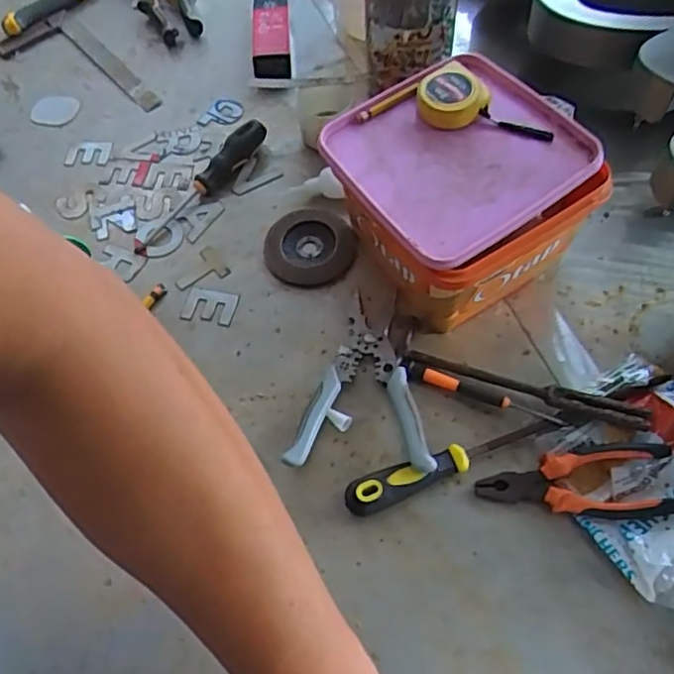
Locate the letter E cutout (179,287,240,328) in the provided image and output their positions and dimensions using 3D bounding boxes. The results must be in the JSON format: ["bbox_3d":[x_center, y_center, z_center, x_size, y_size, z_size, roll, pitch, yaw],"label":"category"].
[{"bbox_3d":[-0.130,-0.031,0.635,0.054,0.007,0.036,11,64,9],"label":"letter E cutout"}]

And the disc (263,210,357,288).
[{"bbox_3d":[-0.027,-0.097,0.653,0.093,0.015,0.092,-1,62,3],"label":"disc"}]

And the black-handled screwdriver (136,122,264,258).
[{"bbox_3d":[-0.151,-0.170,0.690,0.034,0.031,0.196,32,69,18],"label":"black-handled screwdriver"}]

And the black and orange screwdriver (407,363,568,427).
[{"bbox_3d":[0.132,0.054,0.561,0.143,0.014,0.013,21,66,14],"label":"black and orange screwdriver"}]

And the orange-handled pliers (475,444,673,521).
[{"bbox_3d":[0.197,0.125,0.515,0.153,0.022,0.060,-5,62,1],"label":"orange-handled pliers"}]

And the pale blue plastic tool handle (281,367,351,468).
[{"bbox_3d":[-0.010,0.076,0.557,0.039,0.026,0.098,18,65,12],"label":"pale blue plastic tool handle"}]

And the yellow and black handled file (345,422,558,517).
[{"bbox_3d":[0.097,0.108,0.529,0.187,0.027,0.028,-20,63,-7],"label":"yellow and black handled file"}]

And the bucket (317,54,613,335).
[{"bbox_3d":[0.109,-0.131,0.587,0.186,0.147,0.198,-32,65,-13],"label":"bucket"}]

